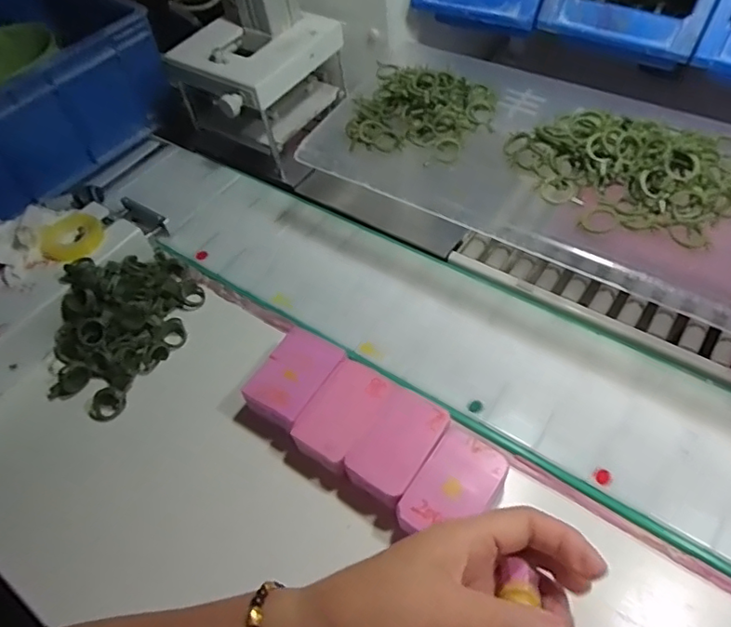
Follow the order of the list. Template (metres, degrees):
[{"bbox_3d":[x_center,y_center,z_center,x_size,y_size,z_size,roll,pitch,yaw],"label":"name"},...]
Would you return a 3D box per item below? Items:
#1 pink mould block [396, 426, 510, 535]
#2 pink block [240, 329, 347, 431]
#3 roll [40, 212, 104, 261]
[{"bbox_3d":[0.057,0.114,0.361,0.048,0.024,0.071,27,61,24],"label":"pink mould block"},{"bbox_3d":[-0.051,0.048,0.416,0.049,0.022,0.070,23,60,23],"label":"pink block"},{"bbox_3d":[-0.253,-0.068,0.497,0.052,0.019,0.052,-4,53,5],"label":"roll"}]

